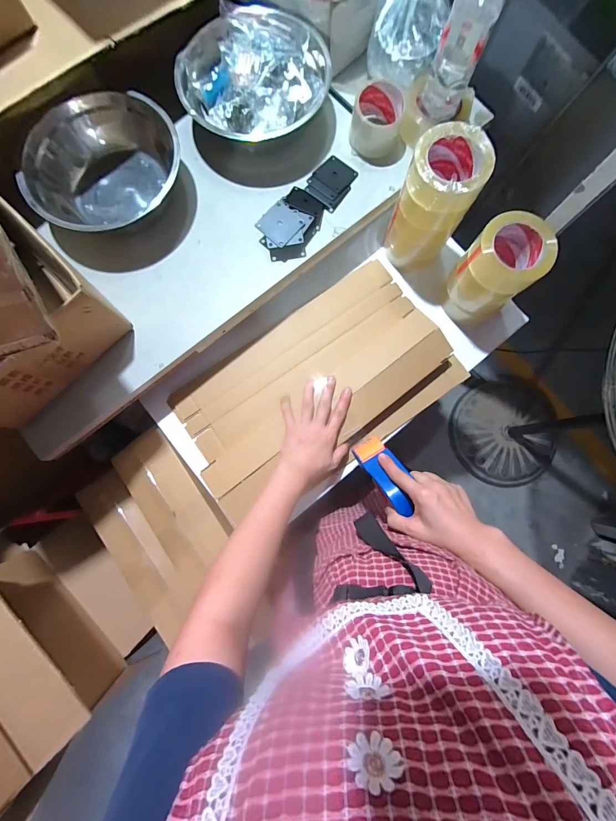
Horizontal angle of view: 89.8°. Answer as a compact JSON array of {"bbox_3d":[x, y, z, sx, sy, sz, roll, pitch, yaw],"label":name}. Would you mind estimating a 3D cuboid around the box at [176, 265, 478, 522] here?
[{"bbox_3d":[0.016,-0.043,0.573,0.492,0.054,0.291,-33,84,-5],"label":"box"}]

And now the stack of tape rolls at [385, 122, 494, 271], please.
[{"bbox_3d":[0.208,-0.346,0.533,0.108,0.199,0.099,5,82,0],"label":"stack of tape rolls"}]

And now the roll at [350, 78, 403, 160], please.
[{"bbox_3d":[0.120,-0.501,0.536,0.085,0.059,0.097,13,82,1],"label":"roll"}]

